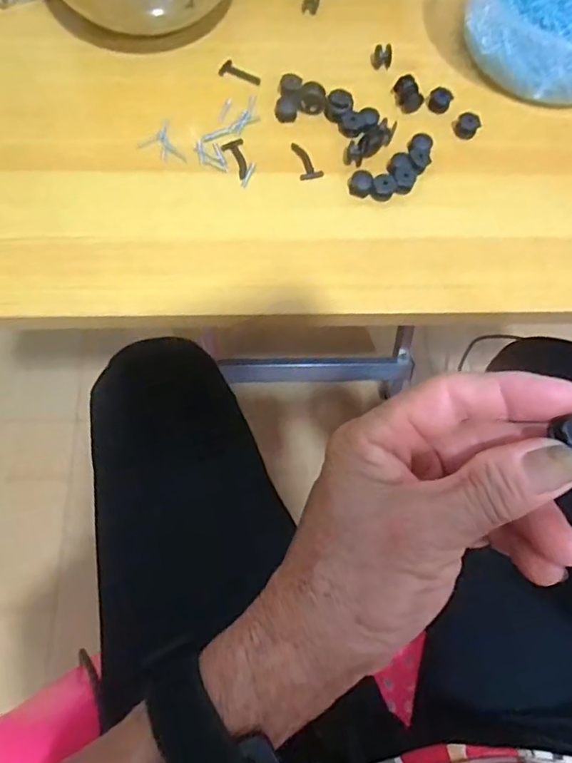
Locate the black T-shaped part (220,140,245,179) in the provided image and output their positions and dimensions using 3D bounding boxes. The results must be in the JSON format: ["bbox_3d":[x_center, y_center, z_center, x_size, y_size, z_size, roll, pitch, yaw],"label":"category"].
[{"bbox_3d":[-0.031,-0.133,0.324,0.013,0.004,0.028,-6,70,-4],"label":"black T-shaped part"}]

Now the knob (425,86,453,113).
[{"bbox_3d":[0.096,-0.176,0.343,0.014,0.009,0.012,22,71,6],"label":"knob"}]

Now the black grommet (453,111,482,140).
[{"bbox_3d":[0.112,-0.158,0.338,0.015,0.010,0.015,1,70,-1],"label":"black grommet"}]

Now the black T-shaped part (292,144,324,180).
[{"bbox_3d":[0.013,-0.133,0.326,0.014,0.004,0.027,-11,71,-5],"label":"black T-shaped part"}]

